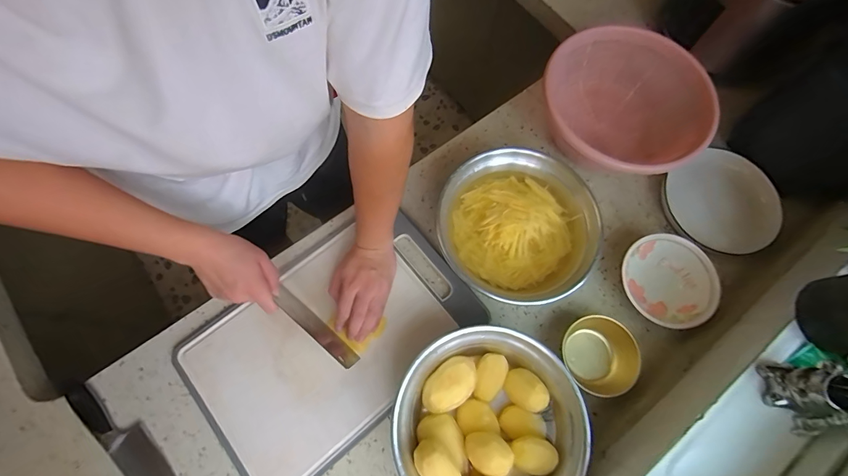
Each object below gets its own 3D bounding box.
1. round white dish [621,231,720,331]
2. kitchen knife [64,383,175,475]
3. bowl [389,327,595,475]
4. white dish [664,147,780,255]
[{"bbox_3d":[0.397,0.073,0.621,0.145,0.048,0.145,0,71,-1],"label":"round white dish"},{"bbox_3d":[-0.412,0.312,0.531,0.263,0.028,0.050,43,76,12],"label":"kitchen knife"},{"bbox_3d":[0.087,0.261,0.528,0.252,0.085,0.241,0,71,-1],"label":"bowl"},{"bbox_3d":[0.557,-0.065,0.714,0.157,0.026,0.196,-36,64,34],"label":"white dish"}]

